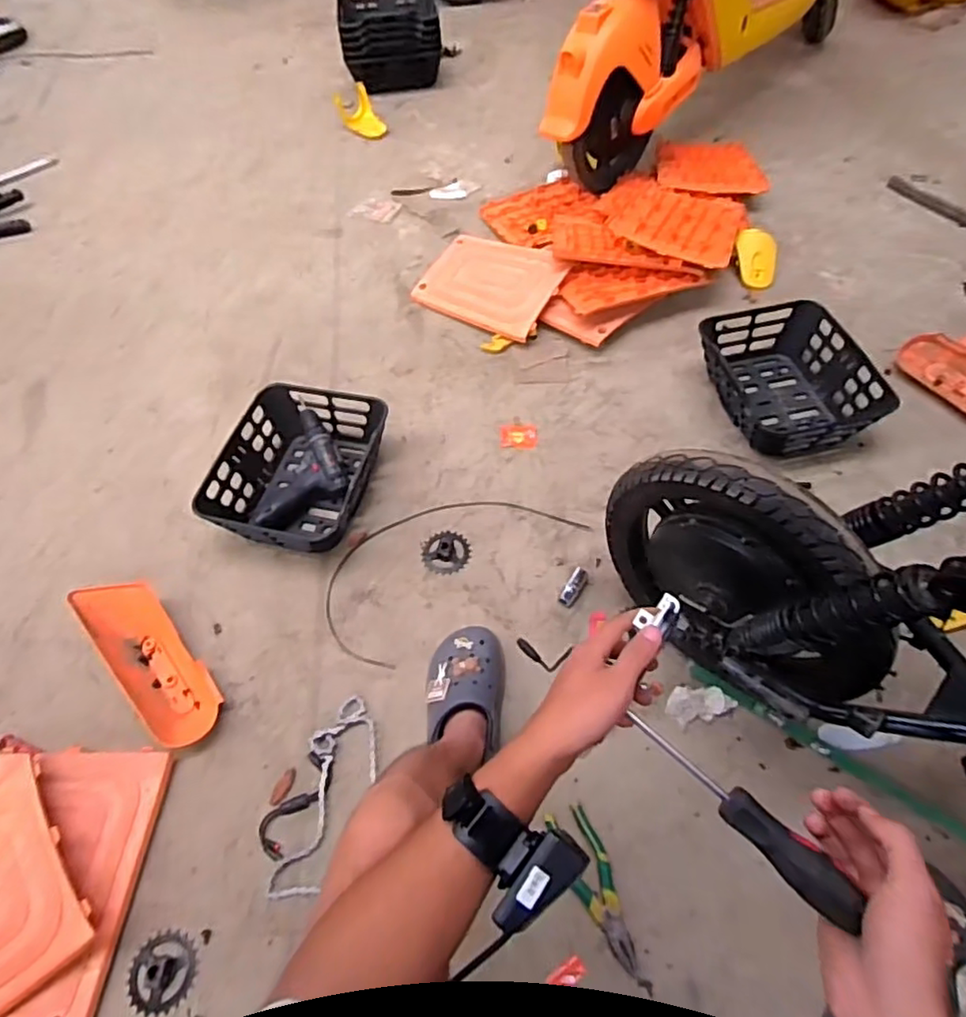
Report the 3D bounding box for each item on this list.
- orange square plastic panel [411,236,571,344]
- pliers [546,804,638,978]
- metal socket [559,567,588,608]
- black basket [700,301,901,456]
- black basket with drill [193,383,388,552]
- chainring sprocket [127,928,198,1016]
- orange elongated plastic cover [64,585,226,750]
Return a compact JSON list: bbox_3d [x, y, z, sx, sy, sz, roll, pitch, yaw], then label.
[{"bbox_3d":[0.017,-0.521,1.437,0.310,0.016,0.246,24,69,21],"label":"orange square plastic panel"},{"bbox_3d":[0.145,0.487,0.805,0.056,0.019,0.191,-18,58,-9],"label":"pliers"},{"bbox_3d":[0.152,0.130,1.046,0.023,0.019,0.071,27,62,19],"label":"metal socket"},{"bbox_3d":[0.587,-0.262,1.225,0.284,0.113,0.325,-9,57,-3],"label":"black basket"},{"bbox_3d":[-0.332,-0.075,1.158,0.271,0.122,0.320,8,58,8],"label":"black basket with drill"},{"bbox_3d":[-0.406,0.587,0.792,0.083,0.010,0.086,-16,57,-7],"label":"chainring sprocket"},{"bbox_3d":[-0.533,0.238,0.996,0.116,0.060,0.321,-38,63,-20],"label":"orange elongated plastic cover"}]

